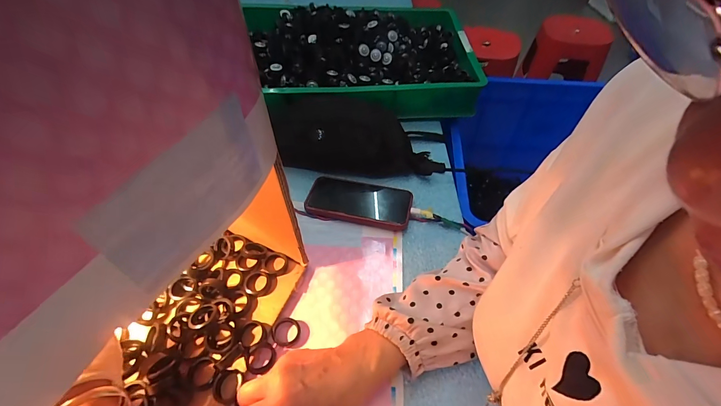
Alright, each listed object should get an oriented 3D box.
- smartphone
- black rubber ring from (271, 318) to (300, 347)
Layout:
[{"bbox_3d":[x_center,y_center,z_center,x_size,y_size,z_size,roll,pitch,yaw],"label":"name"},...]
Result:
[{"bbox_3d":[-0.003,-0.004,0.526,0.162,0.016,0.083,13,51,9],"label":"smartphone"},{"bbox_3d":[-0.089,0.152,0.394,0.033,0.007,0.031,1,50,-1],"label":"black rubber ring"}]

